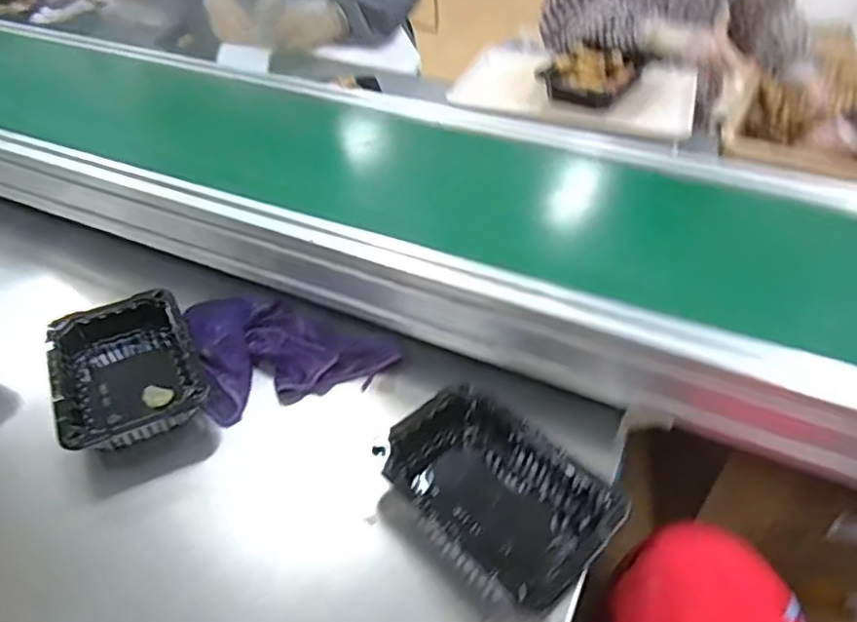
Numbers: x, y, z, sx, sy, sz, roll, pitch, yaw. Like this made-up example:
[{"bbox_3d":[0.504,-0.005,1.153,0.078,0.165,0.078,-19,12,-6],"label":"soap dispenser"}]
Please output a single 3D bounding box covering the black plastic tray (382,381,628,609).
[{"bbox_3d":[0.051,0.148,0.513,0.127,0.046,0.187,-30,50,-31],"label":"black plastic tray"}]

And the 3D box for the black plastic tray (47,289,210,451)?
[{"bbox_3d":[-0.295,0.053,0.608,0.127,0.042,0.183,-21,46,-24],"label":"black plastic tray"}]

